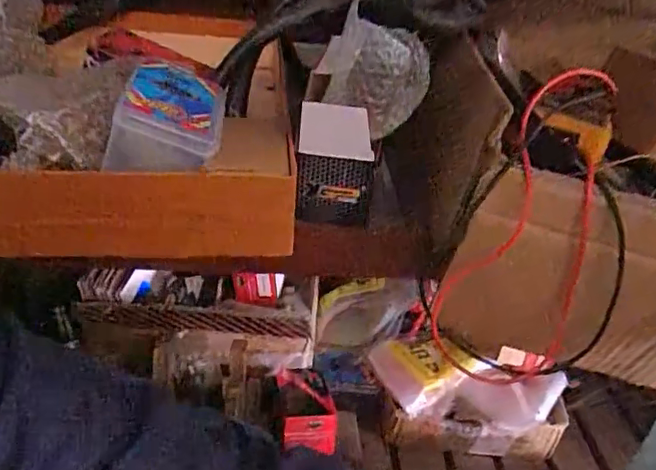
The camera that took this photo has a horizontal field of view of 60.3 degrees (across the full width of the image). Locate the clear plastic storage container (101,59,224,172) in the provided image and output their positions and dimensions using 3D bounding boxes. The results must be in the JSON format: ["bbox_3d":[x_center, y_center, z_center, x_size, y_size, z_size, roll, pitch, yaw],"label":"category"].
[{"bbox_3d":[-0.106,-0.075,0.376,0.064,0.049,0.099,18,37,-20],"label":"clear plastic storage container"}]

